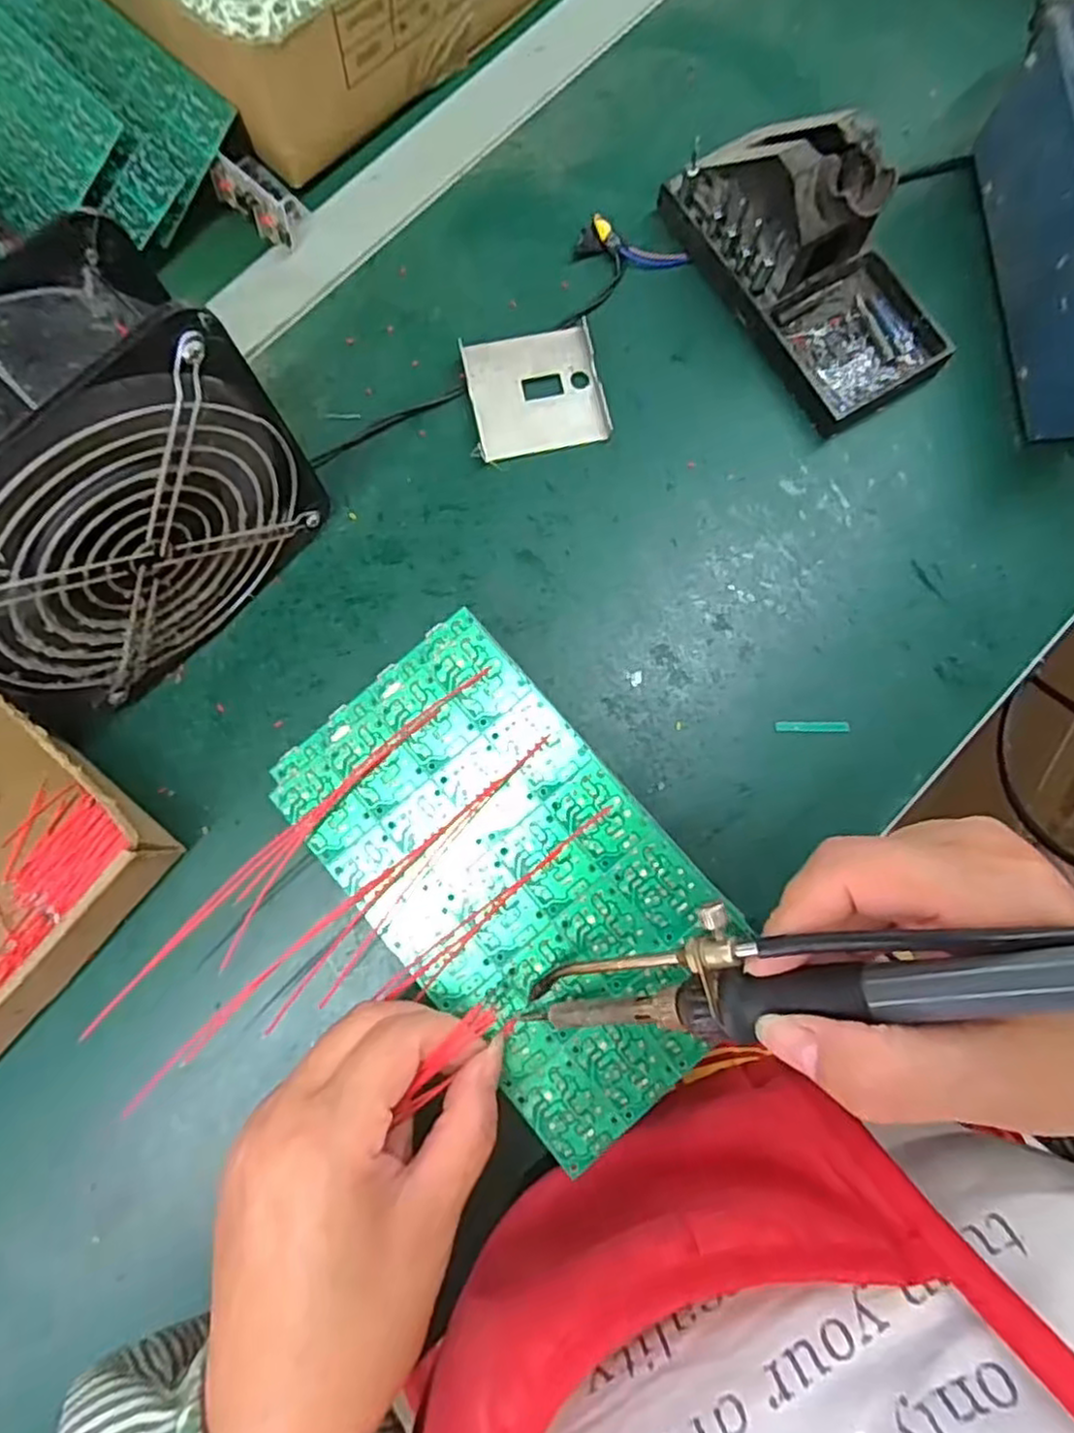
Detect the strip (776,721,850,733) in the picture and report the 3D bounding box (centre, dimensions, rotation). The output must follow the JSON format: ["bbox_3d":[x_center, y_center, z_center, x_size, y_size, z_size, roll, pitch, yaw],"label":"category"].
[{"bbox_3d":[0.135,0.005,0.344,0.036,0.004,0.005,-1,80,-1],"label":"strip"}]

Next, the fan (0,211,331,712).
[{"bbox_3d":[-0.173,-0.079,0.281,0.062,0.150,0.155,44,82,6],"label":"fan"}]

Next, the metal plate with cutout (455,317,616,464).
[{"bbox_3d":[0.000,-0.170,0.368,0.068,0.009,0.063,-13,80,-3],"label":"metal plate with cutout"}]

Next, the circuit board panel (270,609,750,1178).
[{"bbox_3d":[-0.008,0.058,0.268,0.104,0.012,0.184,-40,83,-5],"label":"circuit board panel"}]

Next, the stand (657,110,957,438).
[{"bbox_3d":[0.143,-0.233,0.346,0.080,0.069,0.152,-28,81,-6],"label":"stand"}]

